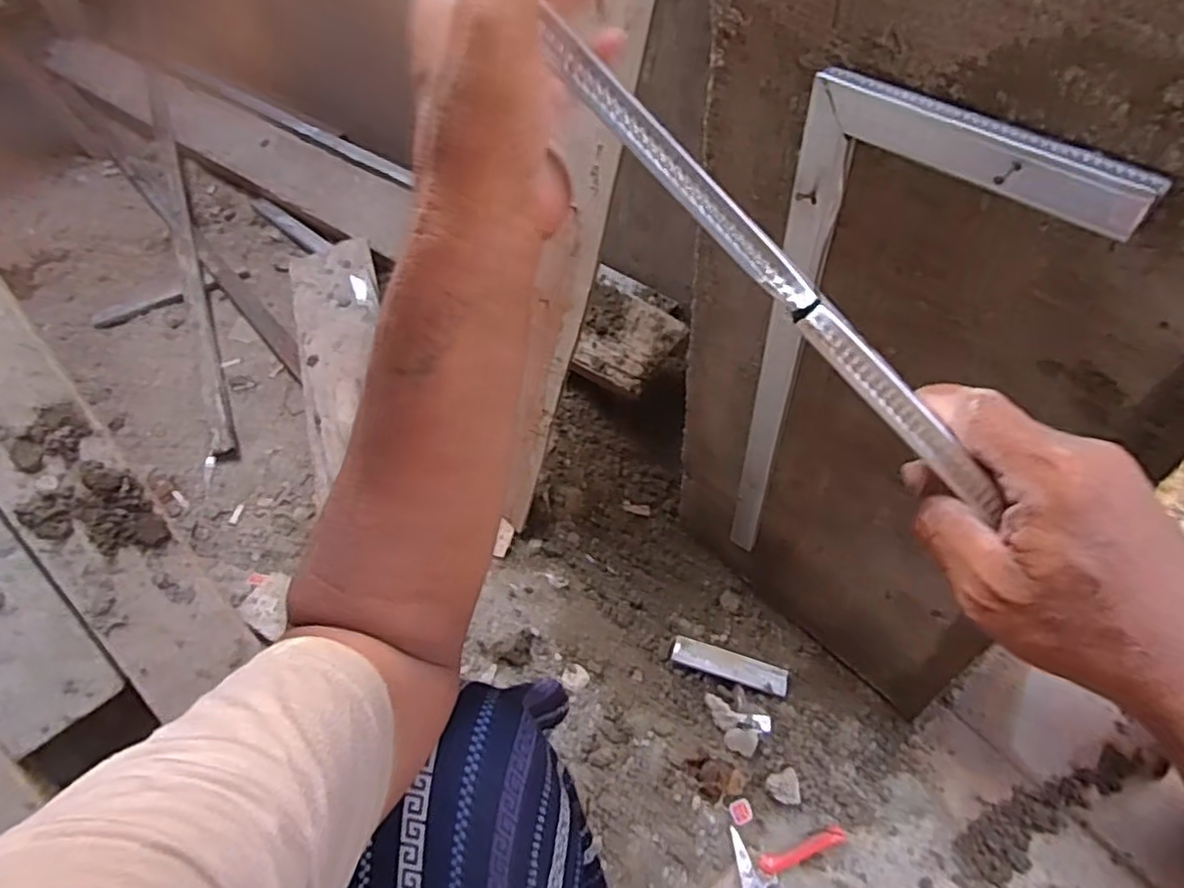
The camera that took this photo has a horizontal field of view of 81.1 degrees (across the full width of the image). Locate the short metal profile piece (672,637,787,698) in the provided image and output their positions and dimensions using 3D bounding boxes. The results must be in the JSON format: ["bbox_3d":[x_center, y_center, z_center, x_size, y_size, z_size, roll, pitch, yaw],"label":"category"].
[{"bbox_3d":[0.161,0.262,0.813,0.133,0.028,0.029,15,55,14],"label":"short metal profile piece"}]

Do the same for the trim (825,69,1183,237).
[{"bbox_3d":[0.199,-0.155,0.363,0.015,0.031,0.172,-38,60,-22],"label":"trim"}]

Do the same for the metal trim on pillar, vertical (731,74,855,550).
[{"bbox_3d":[0.159,-0.047,0.602,0.033,0.502,0.014,22,57,19],"label":"metal trim on pillar, vertical"}]

